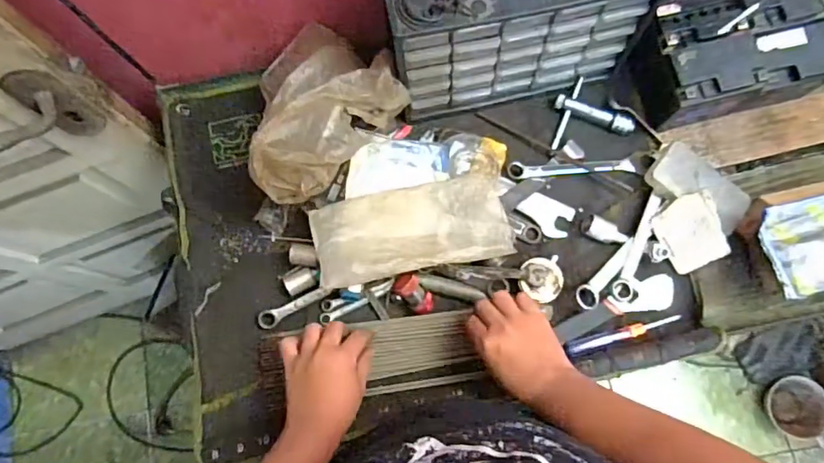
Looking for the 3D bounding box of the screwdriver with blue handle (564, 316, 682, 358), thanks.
[{"bbox_3d":[0.269,0.128,0.682,0.147,0.015,0.017,-16,77,-2],"label":"screwdriver with blue handle"}]

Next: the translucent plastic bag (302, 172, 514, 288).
[{"bbox_3d":[0.002,-0.005,0.657,0.234,0.023,0.106,-11,71,-10],"label":"translucent plastic bag"}]

